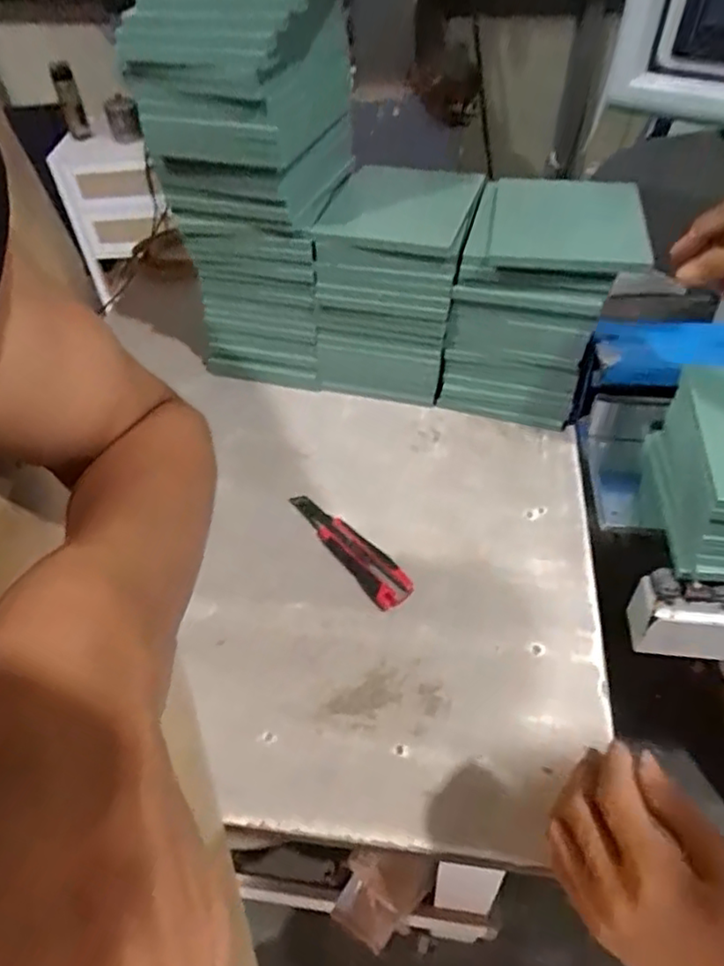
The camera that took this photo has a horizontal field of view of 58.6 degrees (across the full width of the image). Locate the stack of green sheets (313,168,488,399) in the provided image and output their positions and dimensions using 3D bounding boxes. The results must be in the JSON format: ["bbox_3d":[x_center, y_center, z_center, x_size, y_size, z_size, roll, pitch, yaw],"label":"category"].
[{"bbox_3d":[0.043,-0.253,0.823,0.173,0.229,0.196,9,48,12],"label":"stack of green sheets"}]

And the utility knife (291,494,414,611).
[{"bbox_3d":[-0.014,0.064,0.681,0.039,0.014,0.175,-29,51,-22],"label":"utility knife"}]

